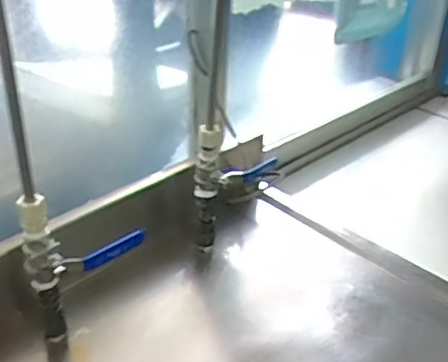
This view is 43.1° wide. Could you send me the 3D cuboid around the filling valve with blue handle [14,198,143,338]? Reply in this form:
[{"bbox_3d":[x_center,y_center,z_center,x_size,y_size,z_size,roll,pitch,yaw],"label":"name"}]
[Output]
[{"bbox_3d":[-0.154,0.105,0.645,0.127,0.202,0.046,-5,33,-11],"label":"filling valve with blue handle"}]

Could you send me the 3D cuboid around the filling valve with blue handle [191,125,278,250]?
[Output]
[{"bbox_3d":[0.019,0.019,0.796,0.120,0.215,0.045,-6,33,-12],"label":"filling valve with blue handle"}]

